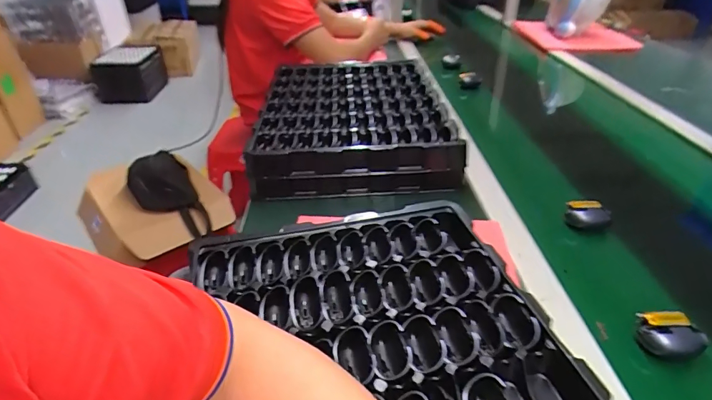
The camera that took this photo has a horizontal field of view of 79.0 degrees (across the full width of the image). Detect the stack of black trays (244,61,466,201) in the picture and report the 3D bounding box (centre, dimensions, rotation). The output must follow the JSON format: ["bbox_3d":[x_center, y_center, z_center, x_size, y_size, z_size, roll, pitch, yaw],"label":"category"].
[{"bbox_3d":[-0.003,-0.148,0.779,0.320,0.081,0.381,-2,34,-1],"label":"stack of black trays"}]

